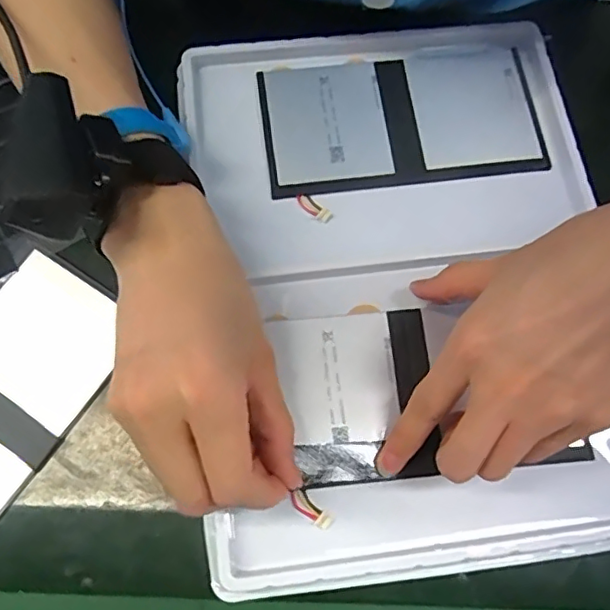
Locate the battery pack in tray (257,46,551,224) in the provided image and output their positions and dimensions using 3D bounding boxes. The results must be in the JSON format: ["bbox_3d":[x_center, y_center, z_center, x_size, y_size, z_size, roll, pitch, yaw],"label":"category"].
[{"bbox_3d":[0.059,-0.119,0.366,0.170,0.010,0.104,-10,72,-5],"label":"battery pack in tray"}]

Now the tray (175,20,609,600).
[{"bbox_3d":[0.057,-0.024,0.329,0.235,0.024,0.321,-8,73,-2],"label":"tray"}]

